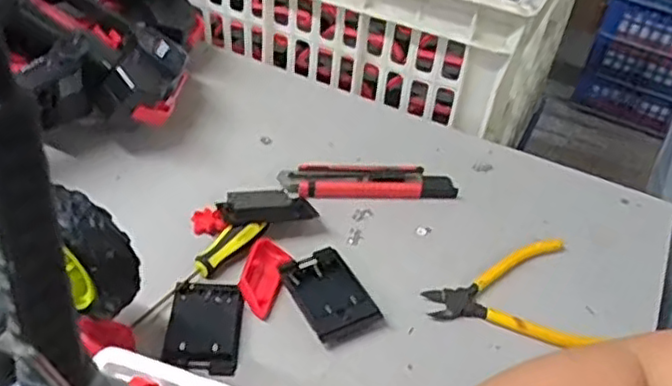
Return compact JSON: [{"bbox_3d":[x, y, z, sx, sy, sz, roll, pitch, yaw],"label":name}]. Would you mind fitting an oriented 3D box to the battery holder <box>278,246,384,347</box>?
[{"bbox_3d":[-0.005,0.080,0.531,0.054,0.009,0.083,-17,46,-26],"label":"battery holder"}]

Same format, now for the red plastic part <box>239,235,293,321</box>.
[{"bbox_3d":[-0.059,0.065,0.536,0.033,0.011,0.068,14,40,8],"label":"red plastic part"}]

